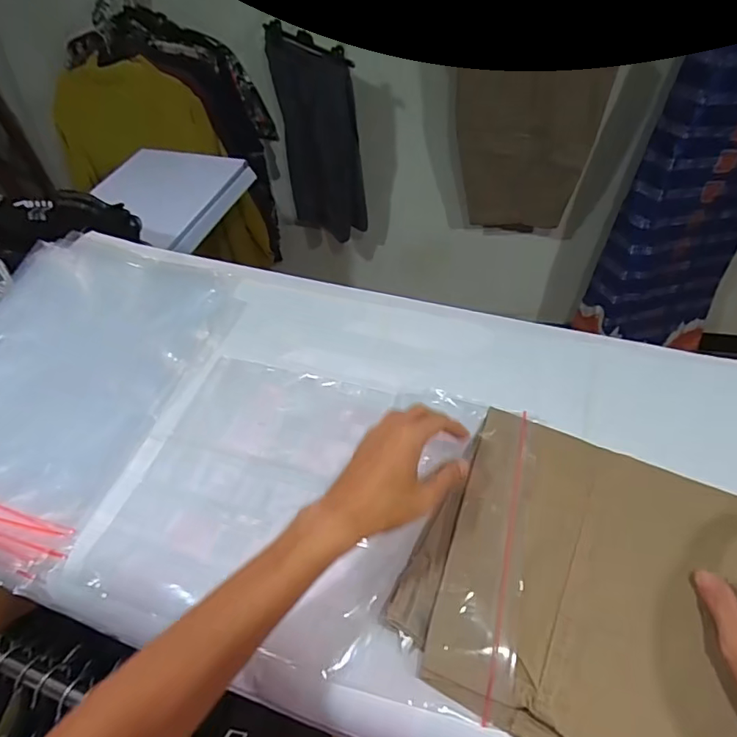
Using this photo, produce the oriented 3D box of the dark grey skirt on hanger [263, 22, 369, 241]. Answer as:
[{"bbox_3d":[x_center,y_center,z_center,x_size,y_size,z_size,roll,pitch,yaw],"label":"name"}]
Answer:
[{"bbox_3d":[-0.134,-0.593,1.408,0.251,0.498,0.070,30,60,25],"label":"dark grey skirt on hanger"}]

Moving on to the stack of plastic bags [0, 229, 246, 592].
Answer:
[{"bbox_3d":[-0.380,0.001,0.634,0.318,0.054,0.432,15,55,16],"label":"stack of plastic bags"}]

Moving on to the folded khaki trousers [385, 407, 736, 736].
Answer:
[{"bbox_3d":[0.198,0.186,0.433,0.299,0.019,0.258,22,57,21],"label":"folded khaki trousers"}]

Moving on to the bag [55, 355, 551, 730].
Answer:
[{"bbox_3d":[-0.049,0.129,0.522,0.400,0.029,0.282,9,56,19],"label":"bag"}]

